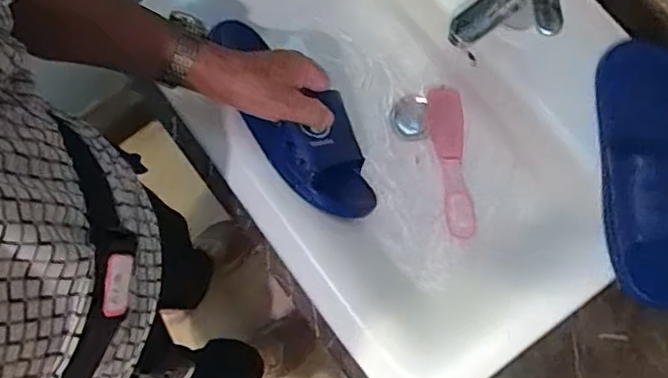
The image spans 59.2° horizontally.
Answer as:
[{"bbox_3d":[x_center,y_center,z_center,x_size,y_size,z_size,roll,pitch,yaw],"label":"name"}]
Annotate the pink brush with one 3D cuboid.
[{"bbox_3d":[0.137,-0.034,0.690,0.038,0.030,0.187,-3,75,-1],"label":"pink brush"}]

